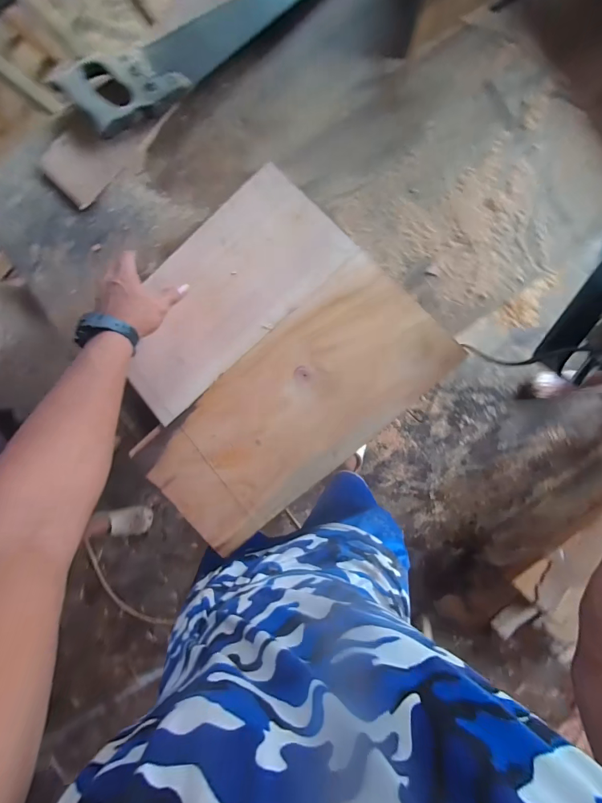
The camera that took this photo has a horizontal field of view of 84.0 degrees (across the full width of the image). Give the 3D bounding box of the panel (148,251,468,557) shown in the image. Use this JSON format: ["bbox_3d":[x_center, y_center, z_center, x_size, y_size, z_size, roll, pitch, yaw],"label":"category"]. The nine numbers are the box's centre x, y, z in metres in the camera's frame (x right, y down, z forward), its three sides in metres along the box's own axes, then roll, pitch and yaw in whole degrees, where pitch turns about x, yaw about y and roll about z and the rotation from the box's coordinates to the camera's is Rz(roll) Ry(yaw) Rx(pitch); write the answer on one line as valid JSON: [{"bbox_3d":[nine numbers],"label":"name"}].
[{"bbox_3d":[-0.011,0.011,0.562,0.523,0.017,0.239,-41,90,5],"label":"panel"}]

